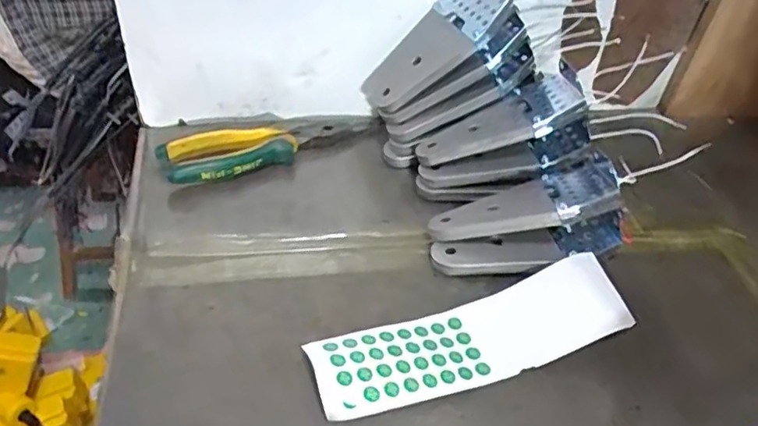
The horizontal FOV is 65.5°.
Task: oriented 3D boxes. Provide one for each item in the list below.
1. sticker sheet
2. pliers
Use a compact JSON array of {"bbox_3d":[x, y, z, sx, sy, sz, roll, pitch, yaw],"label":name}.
[{"bbox_3d":[0.063,0.081,0.384,0.213,0.025,0.061,-12,46,-20],"label":"sticker sheet"},{"bbox_3d":[-0.093,-0.063,0.526,0.191,0.028,0.051,-16,48,-24],"label":"pliers"}]

